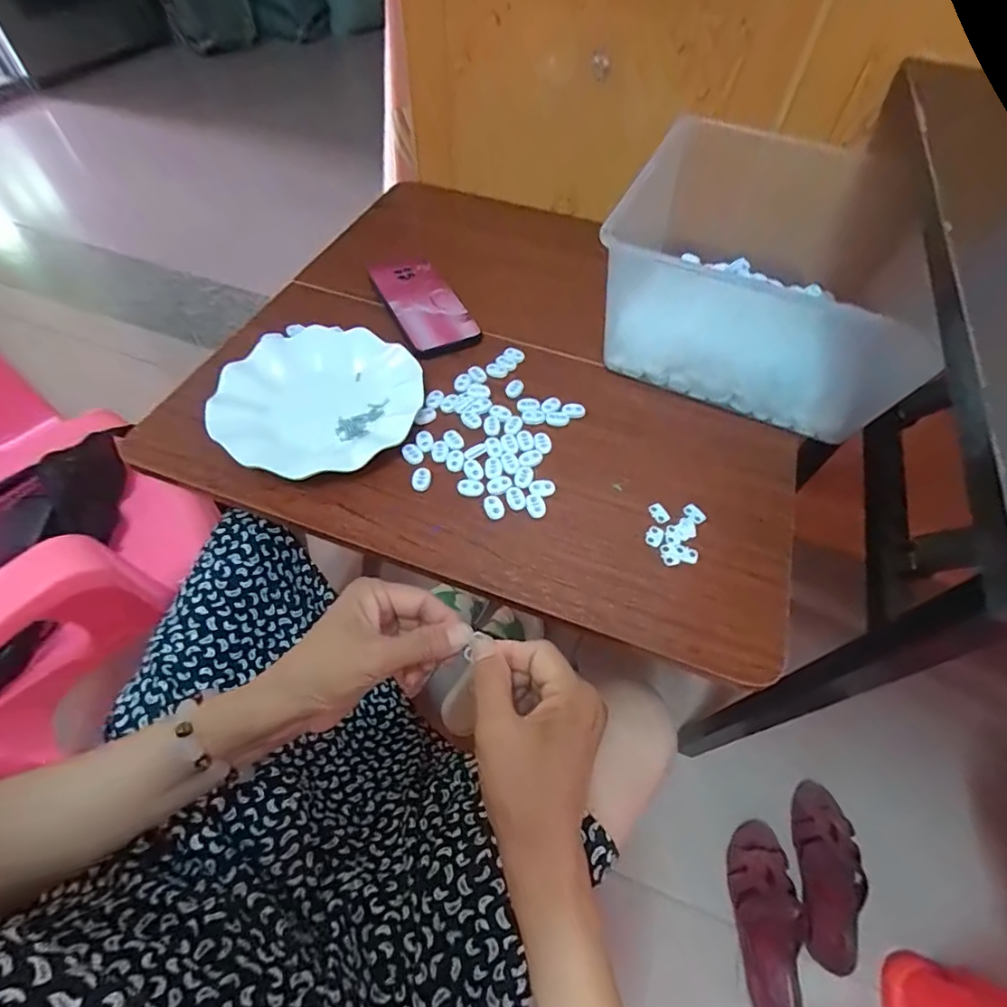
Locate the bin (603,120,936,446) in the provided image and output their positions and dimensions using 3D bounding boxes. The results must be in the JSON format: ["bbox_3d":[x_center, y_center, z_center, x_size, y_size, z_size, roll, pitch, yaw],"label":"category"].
[{"bbox_3d":[0.278,-0.270,0.555,0.298,0.153,0.353,19,56,9],"label":"bin"}]

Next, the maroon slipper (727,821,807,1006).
[{"bbox_3d":[0.355,0.552,0.680,0.085,0.045,0.220,10,58,4],"label":"maroon slipper"}]

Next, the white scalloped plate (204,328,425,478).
[{"bbox_3d":[-0.176,-0.103,0.474,0.176,0.023,0.192,1,57,-2],"label":"white scalloped plate"}]

